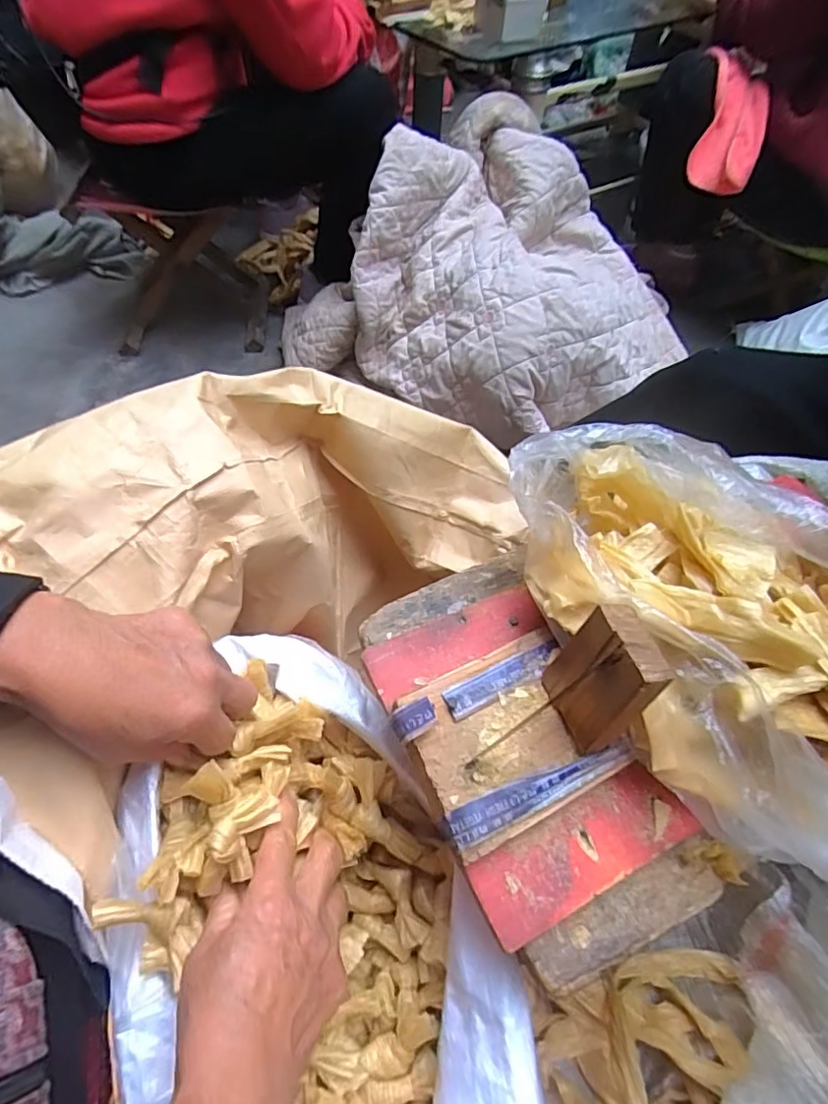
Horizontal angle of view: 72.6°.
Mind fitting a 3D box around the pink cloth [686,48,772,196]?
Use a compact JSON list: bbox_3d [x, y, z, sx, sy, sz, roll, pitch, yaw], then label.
[{"bbox_3d":[0.619,-0.841,1.111,0.131,0.166,0.188,8,57,3],"label":"pink cloth"}]

